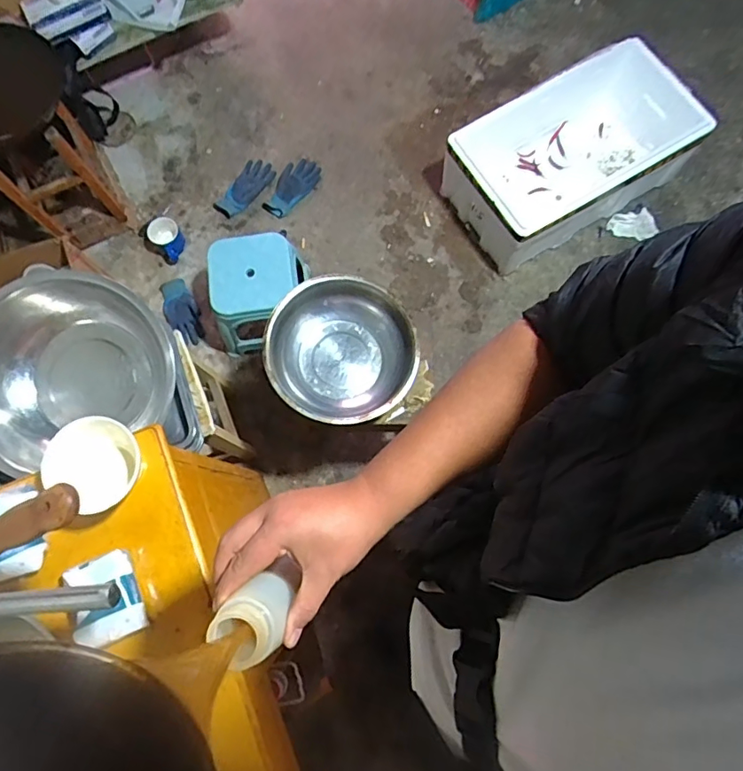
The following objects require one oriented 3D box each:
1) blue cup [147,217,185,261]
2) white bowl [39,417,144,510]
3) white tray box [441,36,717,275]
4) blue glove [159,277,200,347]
[{"bbox_3d":[-0.652,-0.472,1.667,0.103,0.073,0.124,-40,79,-8],"label":"blue cup"},{"bbox_3d":[-0.397,0.113,0.750,0.115,0.062,0.128,21,78,6],"label":"white bowl"},{"bbox_3d":[0.599,-0.687,1.589,0.657,0.301,0.381,-30,78,-6],"label":"white tray box"},{"bbox_3d":[-0.603,-0.238,1.661,0.098,0.075,0.236,-29,78,-6],"label":"blue glove"}]

